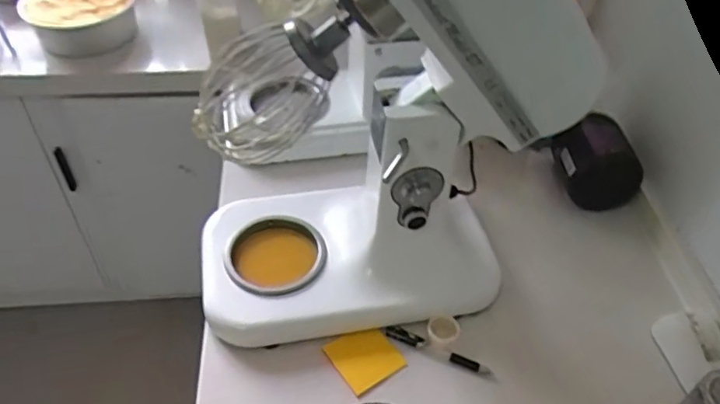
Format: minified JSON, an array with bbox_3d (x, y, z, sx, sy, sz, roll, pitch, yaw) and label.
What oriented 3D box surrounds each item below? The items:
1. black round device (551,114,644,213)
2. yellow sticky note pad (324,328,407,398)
[{"bbox_3d":[0.358,-0.065,0.897,0.094,0.097,0.139,-8,47,-10],"label":"black round device"},{"bbox_3d":[0.006,0.190,0.721,0.073,0.009,0.077,-25,52,-24],"label":"yellow sticky note pad"}]

